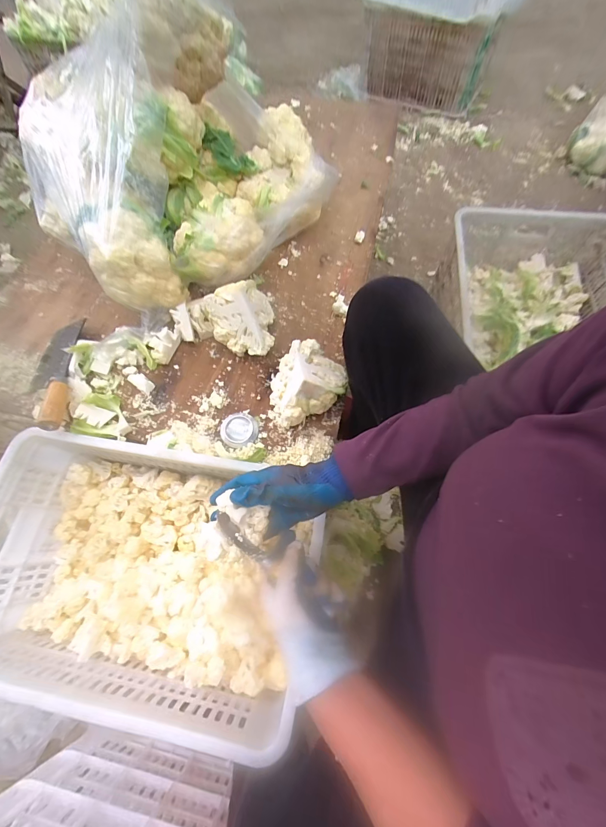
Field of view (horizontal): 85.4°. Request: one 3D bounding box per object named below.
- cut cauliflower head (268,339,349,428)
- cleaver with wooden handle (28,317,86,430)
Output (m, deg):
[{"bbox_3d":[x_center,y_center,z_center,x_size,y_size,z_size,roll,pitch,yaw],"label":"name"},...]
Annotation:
[{"bbox_3d":[0.006,-0.047,0.561,0.125,0.091,0.146,15,67,9],"label":"cut cauliflower head"},{"bbox_3d":[-0.452,-0.085,0.598,0.077,0.032,0.229,-9,66,-2],"label":"cleaver with wooden handle"}]

